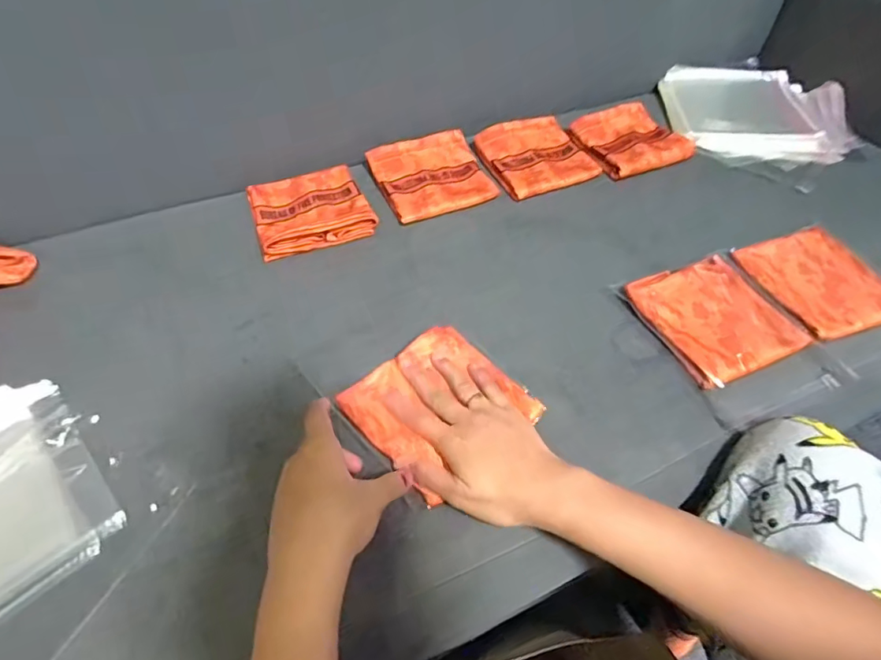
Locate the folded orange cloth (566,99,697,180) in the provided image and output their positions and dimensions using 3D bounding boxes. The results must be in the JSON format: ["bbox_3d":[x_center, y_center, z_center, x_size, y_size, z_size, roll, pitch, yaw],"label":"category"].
[{"bbox_3d":[0.247,-0.249,0.641,0.134,0.029,0.118,-21,57,-17],"label":"folded orange cloth"}]

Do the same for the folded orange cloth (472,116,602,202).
[{"bbox_3d":[0.120,-0.221,0.614,0.125,0.022,0.117,-18,57,-15],"label":"folded orange cloth"}]

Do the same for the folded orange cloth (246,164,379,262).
[{"bbox_3d":[-0.145,-0.136,0.545,0.120,0.020,0.114,-18,57,-15],"label":"folded orange cloth"}]

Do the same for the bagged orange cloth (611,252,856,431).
[{"bbox_3d":[0.265,-0.001,0.451,0.133,0.025,0.155,-15,56,-13],"label":"bagged orange cloth"}]

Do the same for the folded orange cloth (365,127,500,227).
[{"bbox_3d":[-0.010,-0.185,0.585,0.123,0.027,0.116,-18,57,-15],"label":"folded orange cloth"}]

